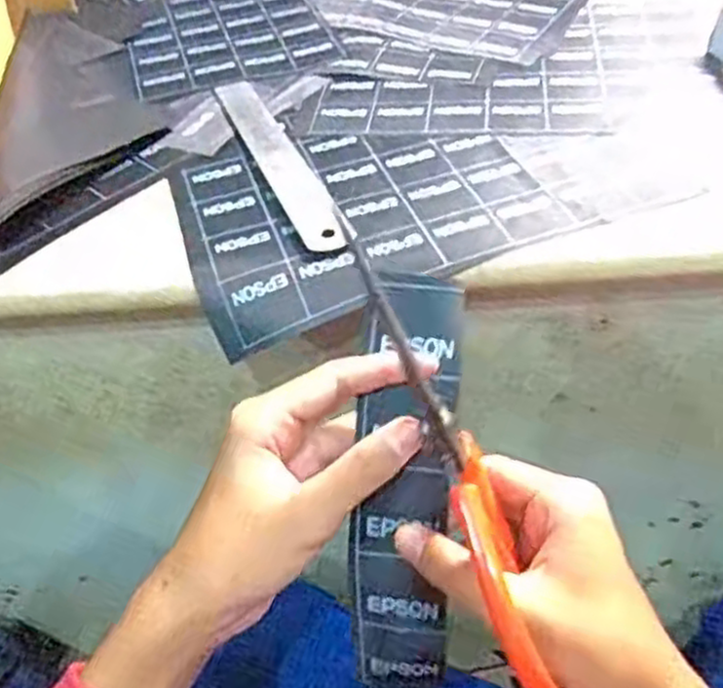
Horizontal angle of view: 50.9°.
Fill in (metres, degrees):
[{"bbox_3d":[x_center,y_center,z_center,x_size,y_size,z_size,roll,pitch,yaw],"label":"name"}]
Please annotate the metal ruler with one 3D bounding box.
[{"bbox_3d":[-0.056,-0.125,0.503,0.031,0.004,0.217,-19,47,-12],"label":"metal ruler"}]

